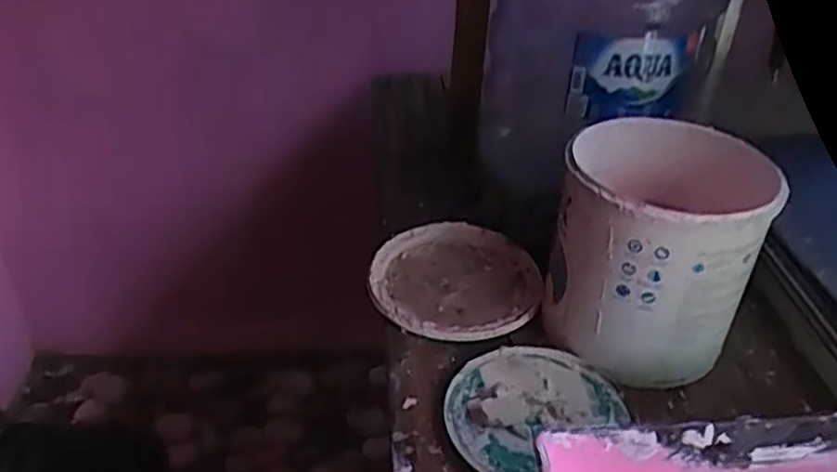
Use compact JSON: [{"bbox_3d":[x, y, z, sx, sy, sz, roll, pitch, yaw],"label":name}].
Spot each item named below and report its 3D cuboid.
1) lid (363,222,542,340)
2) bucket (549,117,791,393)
[{"bbox_3d":[0.039,0.041,0.743,0.171,0.012,0.171,1,36,-1],"label":"lid"},{"bbox_3d":[0.215,0.005,0.655,0.173,0.167,0.190,15,38,17],"label":"bucket"}]

